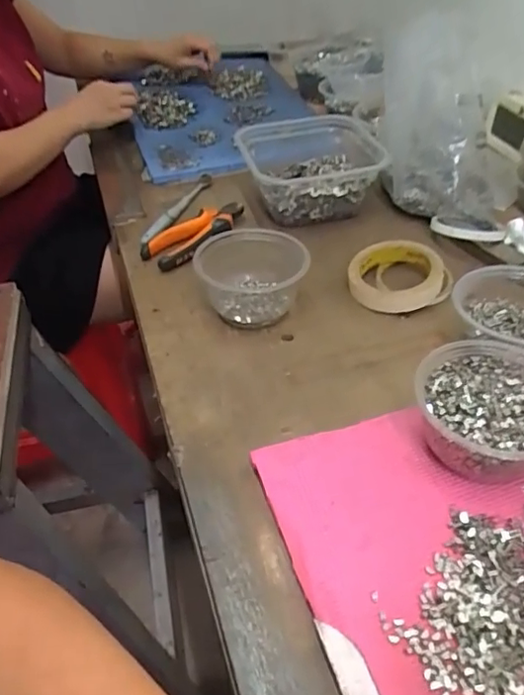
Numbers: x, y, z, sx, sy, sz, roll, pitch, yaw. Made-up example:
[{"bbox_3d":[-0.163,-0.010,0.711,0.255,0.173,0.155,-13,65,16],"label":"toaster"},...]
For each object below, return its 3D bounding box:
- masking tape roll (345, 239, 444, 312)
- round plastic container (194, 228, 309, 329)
[{"bbox_3d":[0.146,-0.080,0.636,0.096,0.033,0.096,-2,43,2],"label":"masking tape roll"},{"bbox_3d":[-0.011,-0.071,0.616,0.112,0.065,0.112,-2,43,2],"label":"round plastic container"}]

